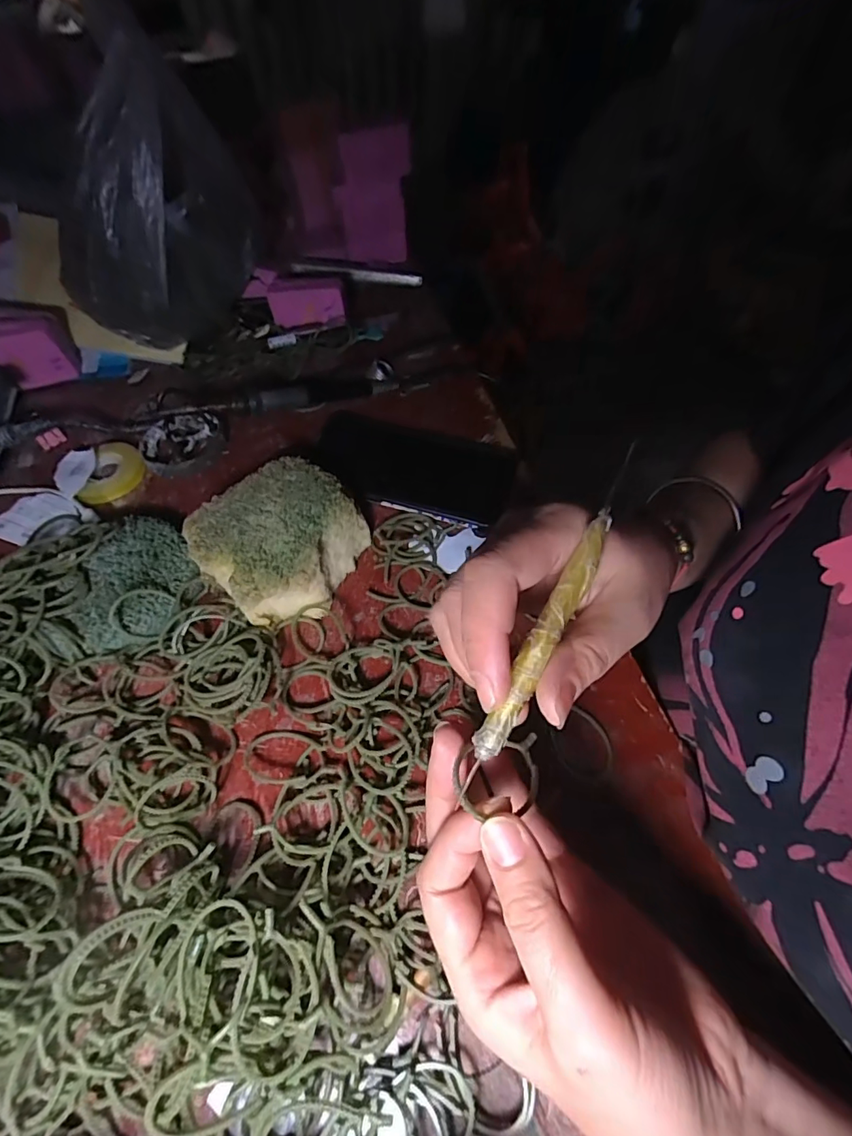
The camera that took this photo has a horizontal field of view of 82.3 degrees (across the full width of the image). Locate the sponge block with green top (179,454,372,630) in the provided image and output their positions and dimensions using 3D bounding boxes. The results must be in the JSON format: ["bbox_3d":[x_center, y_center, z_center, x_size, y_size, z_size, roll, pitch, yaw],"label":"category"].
[{"bbox_3d":[-0.095,-0.018,0.329,0.096,0.040,0.100,36,65,21],"label":"sponge block with green top"}]

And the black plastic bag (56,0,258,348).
[{"bbox_3d":[-0.234,-0.306,0.421,0.122,0.205,0.149,7,58,6],"label":"black plastic bag"}]

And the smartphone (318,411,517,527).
[{"bbox_3d":[-0.012,-0.081,0.383,0.154,0.013,0.088,13,58,9],"label":"smartphone"}]

